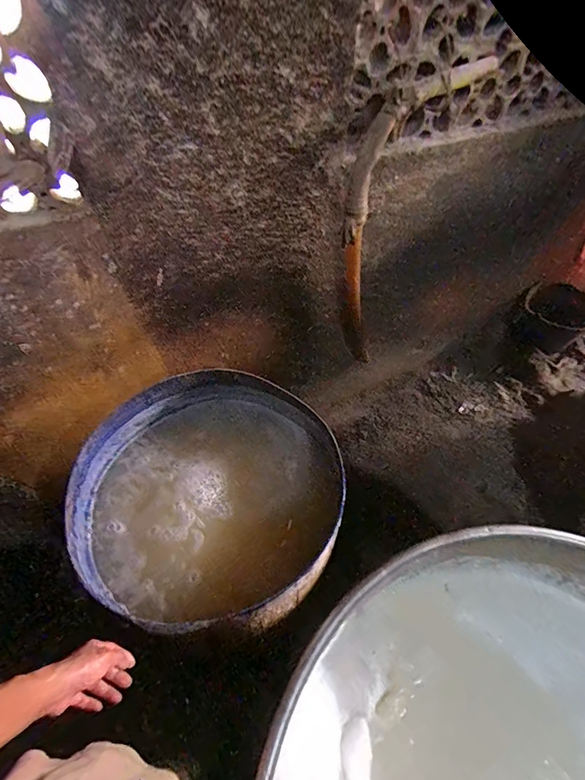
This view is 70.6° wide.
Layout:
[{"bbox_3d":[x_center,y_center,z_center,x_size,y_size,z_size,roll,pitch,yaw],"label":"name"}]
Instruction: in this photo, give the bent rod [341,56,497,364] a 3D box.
[{"bbox_3d":[0.317,-0.466,1.344,0.551,0.899,0.098,-36,59,-28],"label":"bent rod"}]

